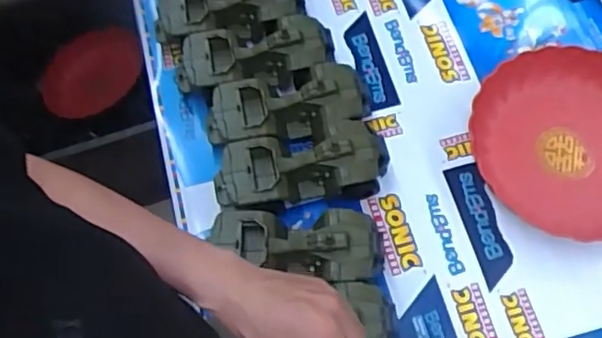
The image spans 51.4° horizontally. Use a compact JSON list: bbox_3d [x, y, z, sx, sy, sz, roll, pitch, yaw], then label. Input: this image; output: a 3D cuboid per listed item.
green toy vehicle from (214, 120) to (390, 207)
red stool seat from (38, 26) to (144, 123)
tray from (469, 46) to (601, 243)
[{"bbox_3d":[-0.001,-0.002,0.726,0.197,0.078,0.083,-12,66,-3],"label":"green toy vehicle"},{"bbox_3d":[-0.467,-0.215,1.399,0.231,0.035,0.222,-25,67,-8],"label":"red stool seat"},{"bbox_3d":[0.327,-0.032,0.741,0.226,0.045,0.227,-1,66,2],"label":"tray"}]

